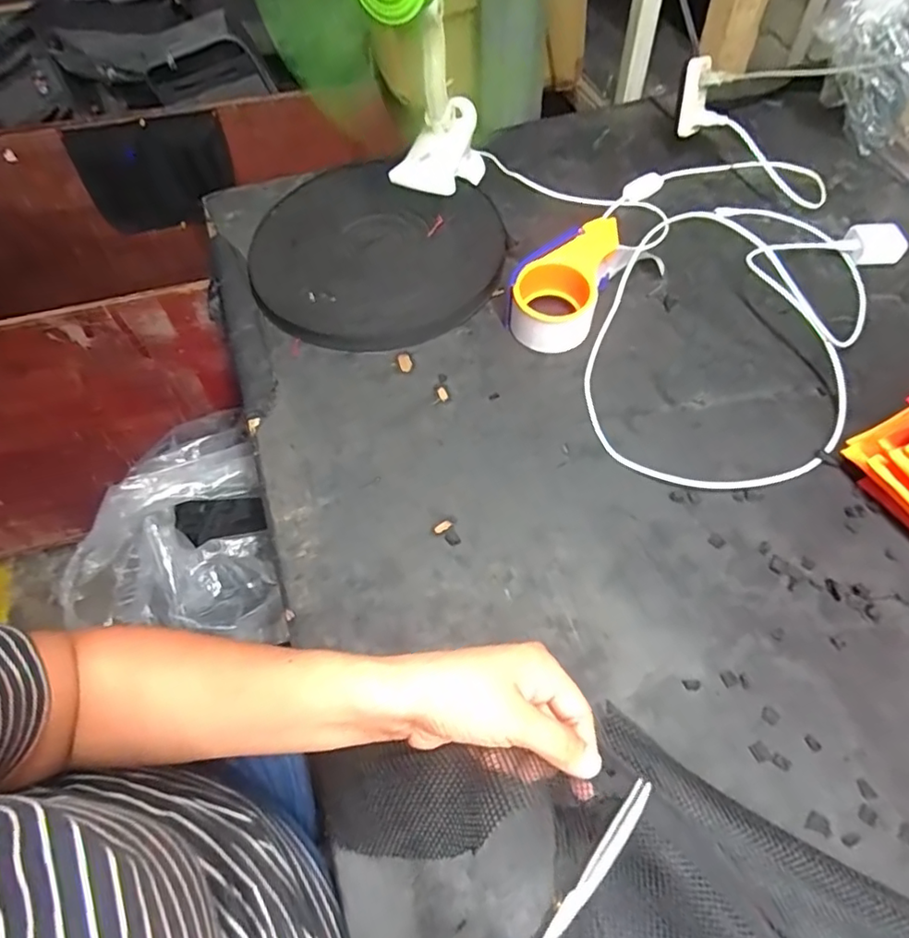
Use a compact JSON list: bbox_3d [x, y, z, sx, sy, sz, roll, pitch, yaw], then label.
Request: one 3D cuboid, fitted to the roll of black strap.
[{"bbox_3d":[-0.085,-0.246,0.647,0.270,0.041,0.266,-5,57,0],"label":"roll of black strap"}]

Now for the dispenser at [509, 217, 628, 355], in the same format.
[{"bbox_3d":[0.114,-0.191,0.593,0.084,0.061,0.146,20,60,15],"label":"dispenser"}]

